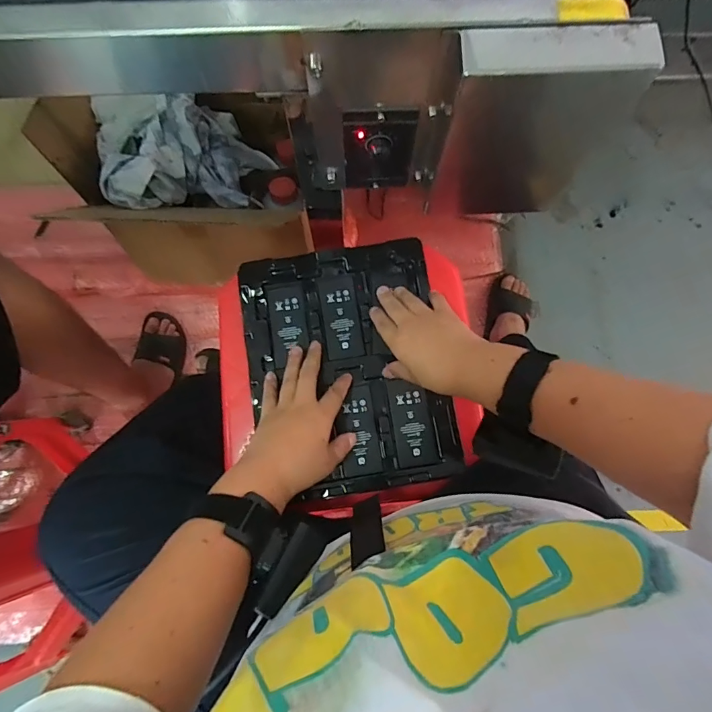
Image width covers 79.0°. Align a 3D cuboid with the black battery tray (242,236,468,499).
[{"bbox_3d":[-0.010,0.008,0.494,0.216,0.010,0.276,-8,78,-2],"label":"black battery tray"}]

